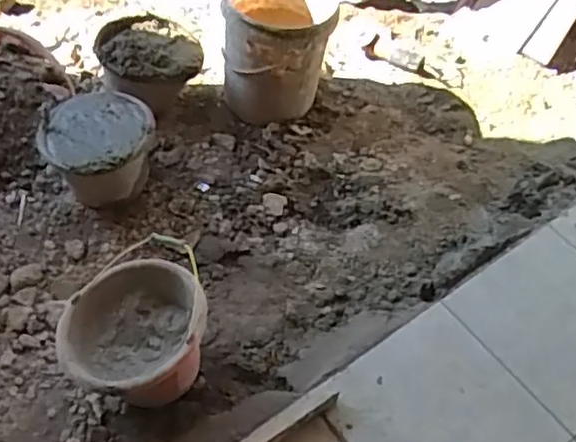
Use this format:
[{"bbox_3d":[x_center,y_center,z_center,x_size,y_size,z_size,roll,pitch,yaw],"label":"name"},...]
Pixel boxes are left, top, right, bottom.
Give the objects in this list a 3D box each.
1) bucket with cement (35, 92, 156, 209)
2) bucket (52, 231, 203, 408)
[{"bbox_3d":[-0.476,-0.177,1.721,0.255,0.194,0.261,3,51,-4],"label":"bucket with cement"},{"bbox_3d":[-0.309,0.241,1.378,0.275,0.222,0.261,3,51,-4],"label":"bucket"}]

